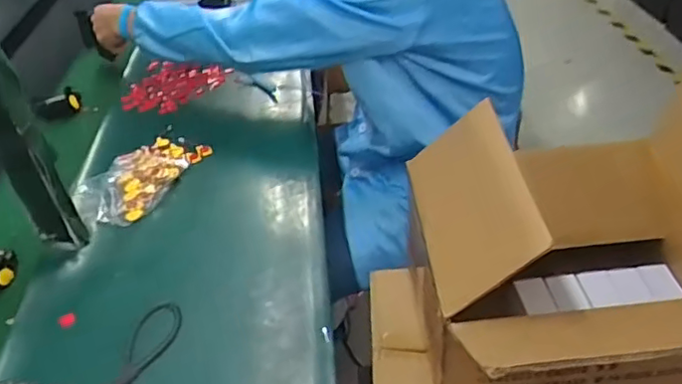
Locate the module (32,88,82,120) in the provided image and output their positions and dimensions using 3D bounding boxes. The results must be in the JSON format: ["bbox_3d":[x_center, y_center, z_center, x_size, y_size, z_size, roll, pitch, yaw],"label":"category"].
[{"bbox_3d":[-0.517,-0.159,1.096,0.090,0.035,0.048,-13,38,-8],"label":"module"}]

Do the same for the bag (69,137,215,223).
[{"bbox_3d":[-0.301,-0.032,0.895,0.115,0.045,0.220,13,41,24],"label":"bag"}]

